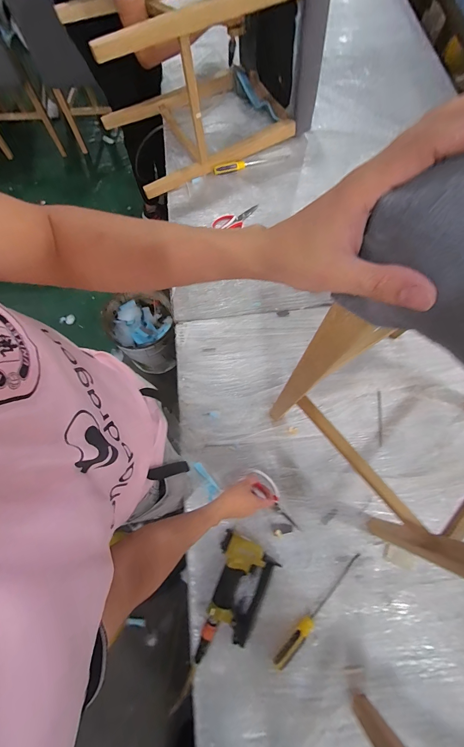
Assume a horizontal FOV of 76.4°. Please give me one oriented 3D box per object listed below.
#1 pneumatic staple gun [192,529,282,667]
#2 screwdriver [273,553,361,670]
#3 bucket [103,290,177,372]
[{"bbox_3d":[-0.004,0.502,0.654,0.128,0.043,0.245,25,74,8],"label":"pneumatic staple gun"},{"bbox_3d":[0.193,0.522,0.656,0.028,0.022,0.286,42,77,13],"label":"screwdriver"},{"bbox_3d":[-0.395,-0.173,1.337,0.266,0.301,0.290,0,72,0],"label":"bucket"}]

